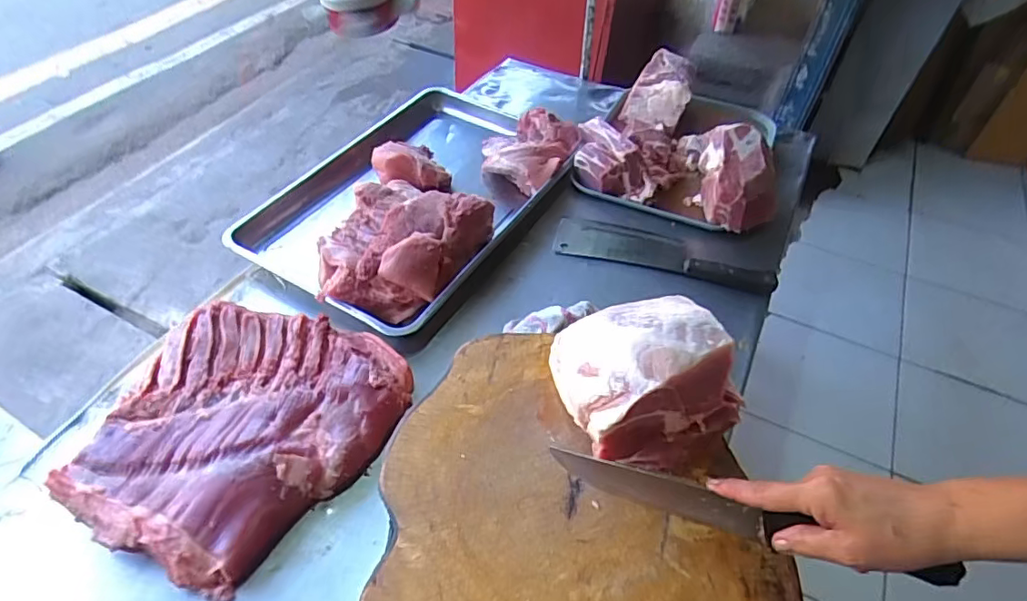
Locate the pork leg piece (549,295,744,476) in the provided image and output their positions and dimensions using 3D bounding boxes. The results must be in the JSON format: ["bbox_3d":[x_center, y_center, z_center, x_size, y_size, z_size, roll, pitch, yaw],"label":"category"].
[{"bbox_3d":[0.134,0.070,0.568,0.157,0.140,0.163,-17,51,-17],"label":"pork leg piece"}]

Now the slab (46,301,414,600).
[{"bbox_3d":[-0.330,0.150,0.676,0.314,0.051,0.331,19,50,14],"label":"slab"}]

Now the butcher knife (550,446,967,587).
[{"bbox_3d":[0.185,0.181,0.463,0.310,0.047,0.015,13,48,19],"label":"butcher knife"}]

